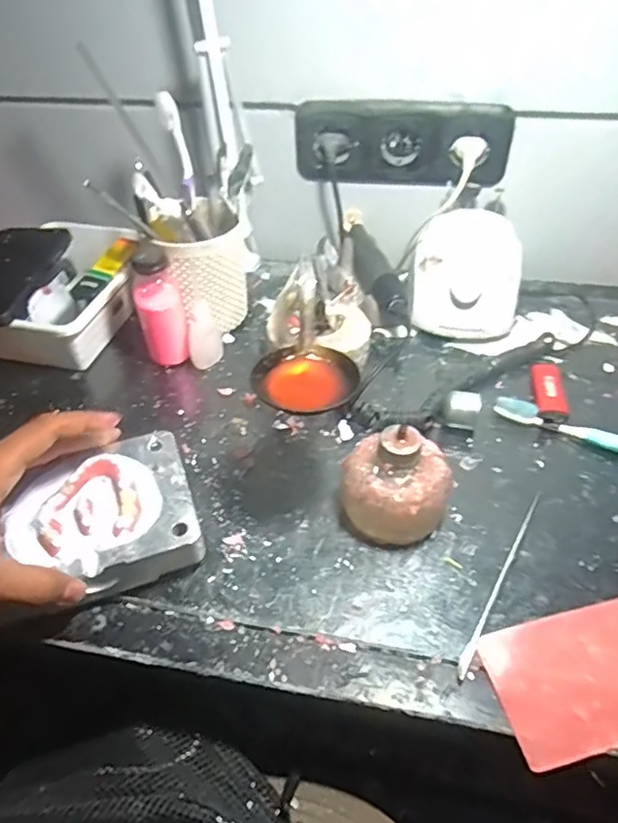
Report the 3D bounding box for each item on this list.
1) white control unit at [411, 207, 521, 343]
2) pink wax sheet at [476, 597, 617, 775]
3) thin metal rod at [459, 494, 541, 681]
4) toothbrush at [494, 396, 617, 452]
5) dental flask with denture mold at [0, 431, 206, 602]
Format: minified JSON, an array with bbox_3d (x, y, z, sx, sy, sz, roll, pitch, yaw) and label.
[{"bbox_3d":[0.159,-0.139,0.604,0.105,0.075,0.137,6,45,9],"label":"white control unit"},{"bbox_3d":[0.171,0.157,0.350,0.121,0.005,0.077,-12,45,-9],"label":"pink wax sheet"},{"bbox_3d":[0.131,0.111,0.398,0.007,0.005,0.158,22,50,23],"label":"thin metal rod"},{"bbox_3d":[0.245,0.023,0.475,0.185,0.018,0.014,21,49,23],"label":"toothbrush"},{"bbox_3d":[-0.142,0.071,0.406,0.118,0.031,0.109,-17,46,-14],"label":"dental flask with denture mold"}]

